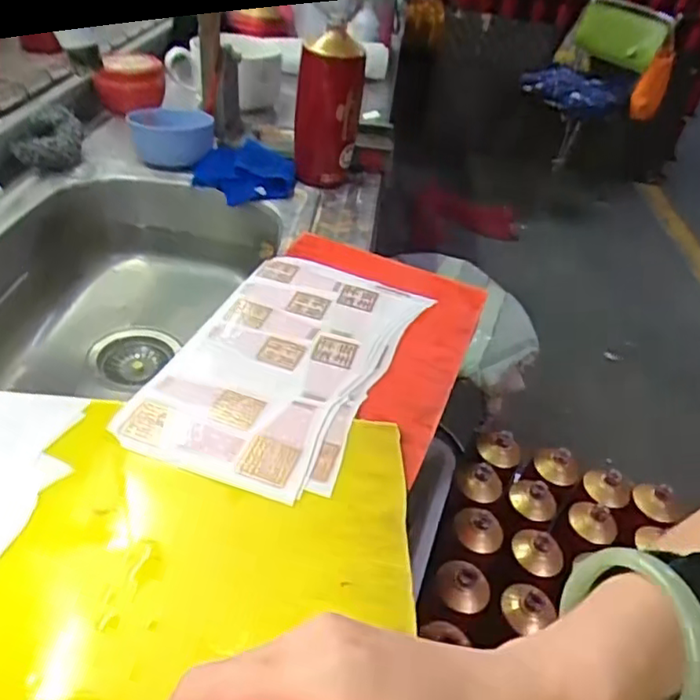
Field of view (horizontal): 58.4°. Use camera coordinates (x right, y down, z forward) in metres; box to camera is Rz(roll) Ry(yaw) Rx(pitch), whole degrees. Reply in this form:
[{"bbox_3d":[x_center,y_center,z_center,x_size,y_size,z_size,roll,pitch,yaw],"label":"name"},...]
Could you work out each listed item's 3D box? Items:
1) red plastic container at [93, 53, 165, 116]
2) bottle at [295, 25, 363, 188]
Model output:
[{"bbox_3d":[-0.337,-0.408,0.958,0.102,0.066,0.084,-4,41,-19],"label":"red plastic container"},{"bbox_3d":[-0.028,-0.314,0.803,0.080,0.176,0.076,5,38,-8],"label":"bottle"}]

